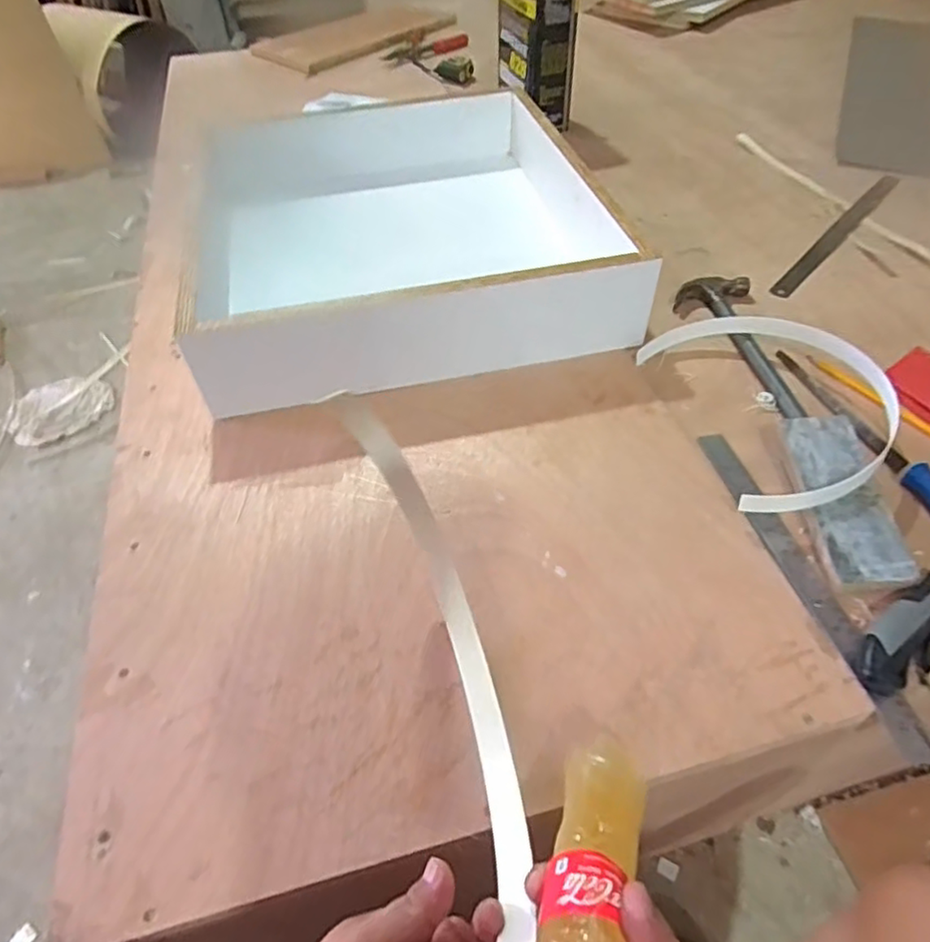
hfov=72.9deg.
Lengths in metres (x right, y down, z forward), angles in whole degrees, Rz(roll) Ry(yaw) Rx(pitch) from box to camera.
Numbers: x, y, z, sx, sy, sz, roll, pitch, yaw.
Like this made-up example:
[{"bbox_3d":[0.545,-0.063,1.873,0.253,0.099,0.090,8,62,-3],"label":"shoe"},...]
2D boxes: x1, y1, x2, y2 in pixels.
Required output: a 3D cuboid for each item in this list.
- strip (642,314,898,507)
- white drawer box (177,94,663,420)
[{"bbox_3d":[0.320,-0.079,0.661,0.185,0.062,0.274,-12,51,-7],"label":"strip"},{"bbox_3d":[-0.100,-0.335,0.857,0.499,0.117,0.533,-13,51,-7],"label":"white drawer box"}]

